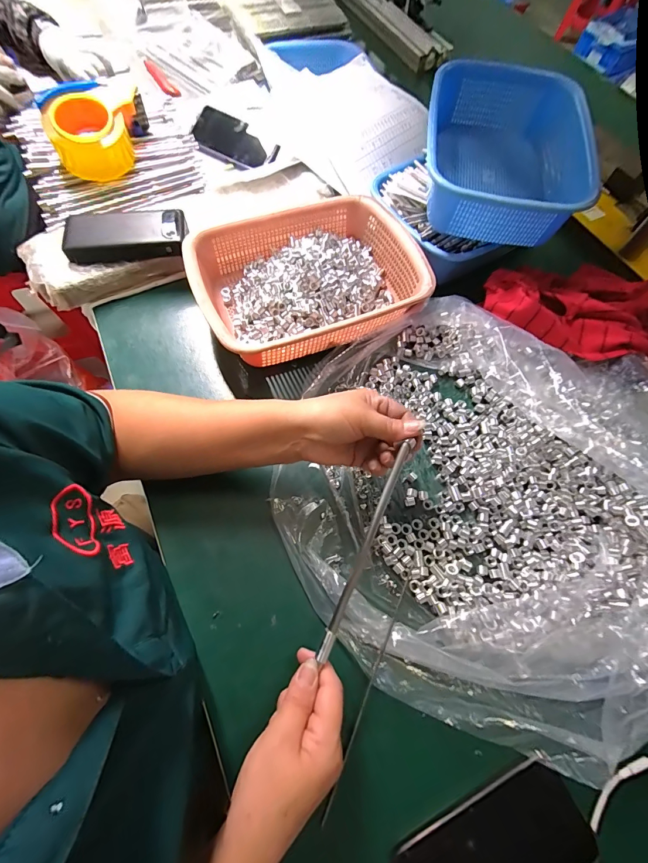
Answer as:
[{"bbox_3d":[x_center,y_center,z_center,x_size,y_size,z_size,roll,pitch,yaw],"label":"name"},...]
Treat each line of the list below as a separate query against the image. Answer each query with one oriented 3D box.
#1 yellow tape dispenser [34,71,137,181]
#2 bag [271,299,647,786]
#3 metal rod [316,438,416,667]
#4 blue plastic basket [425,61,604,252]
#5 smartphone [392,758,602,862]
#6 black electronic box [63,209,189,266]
[{"bbox_3d":[-0.323,-0.428,0.511,0.127,0.082,0.090,-16,69,-10],"label":"yellow tape dispenser"},{"bbox_3d":[0.185,0.056,0.380,0.430,0.065,0.431,25,69,8],"label":"bag"},{"bbox_3d":[0.036,0.109,0.316,0.008,0.010,0.191,23,84,7],"label":"metal rod"},{"bbox_3d":[0.233,-0.381,0.483,0.187,0.080,0.270,7,67,0],"label":"blue plastic basket"},{"bbox_3d":[0.138,0.345,0.282,0.153,0.014,0.077,-27,69,-10],"label":"smartphone"},{"bbox_3d":[-0.265,-0.269,0.479,0.148,0.024,0.079,-5,68,-4],"label":"black electronic box"}]

